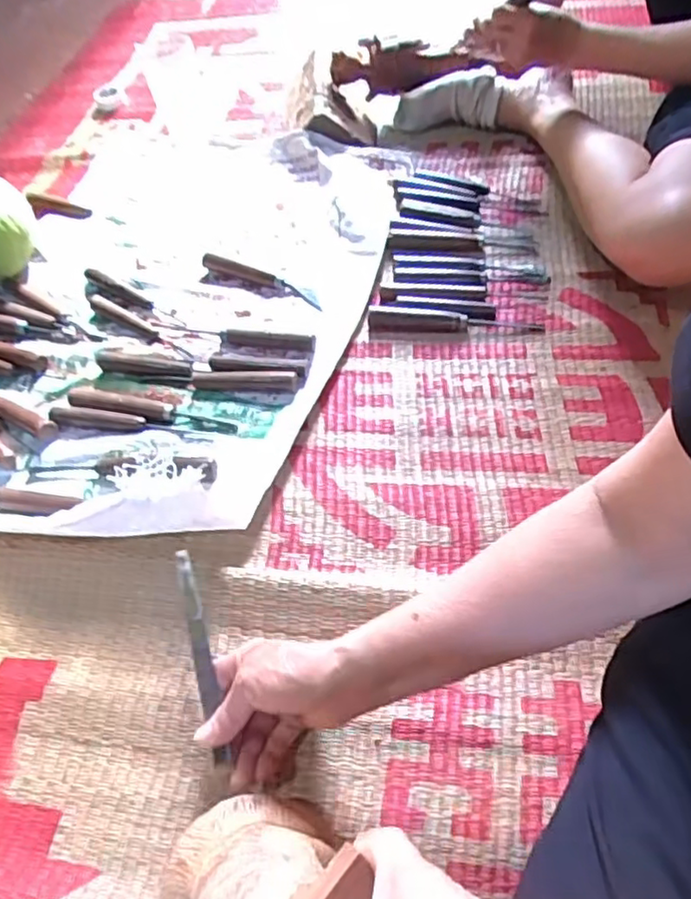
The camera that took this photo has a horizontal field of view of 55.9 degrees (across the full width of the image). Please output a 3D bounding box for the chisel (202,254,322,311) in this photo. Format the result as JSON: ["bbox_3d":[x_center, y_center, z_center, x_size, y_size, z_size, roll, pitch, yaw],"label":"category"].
[{"bbox_3d":[-0.098,-0.201,0.764,0.161,0.016,0.023,22,59,19],"label":"chisel"}]

